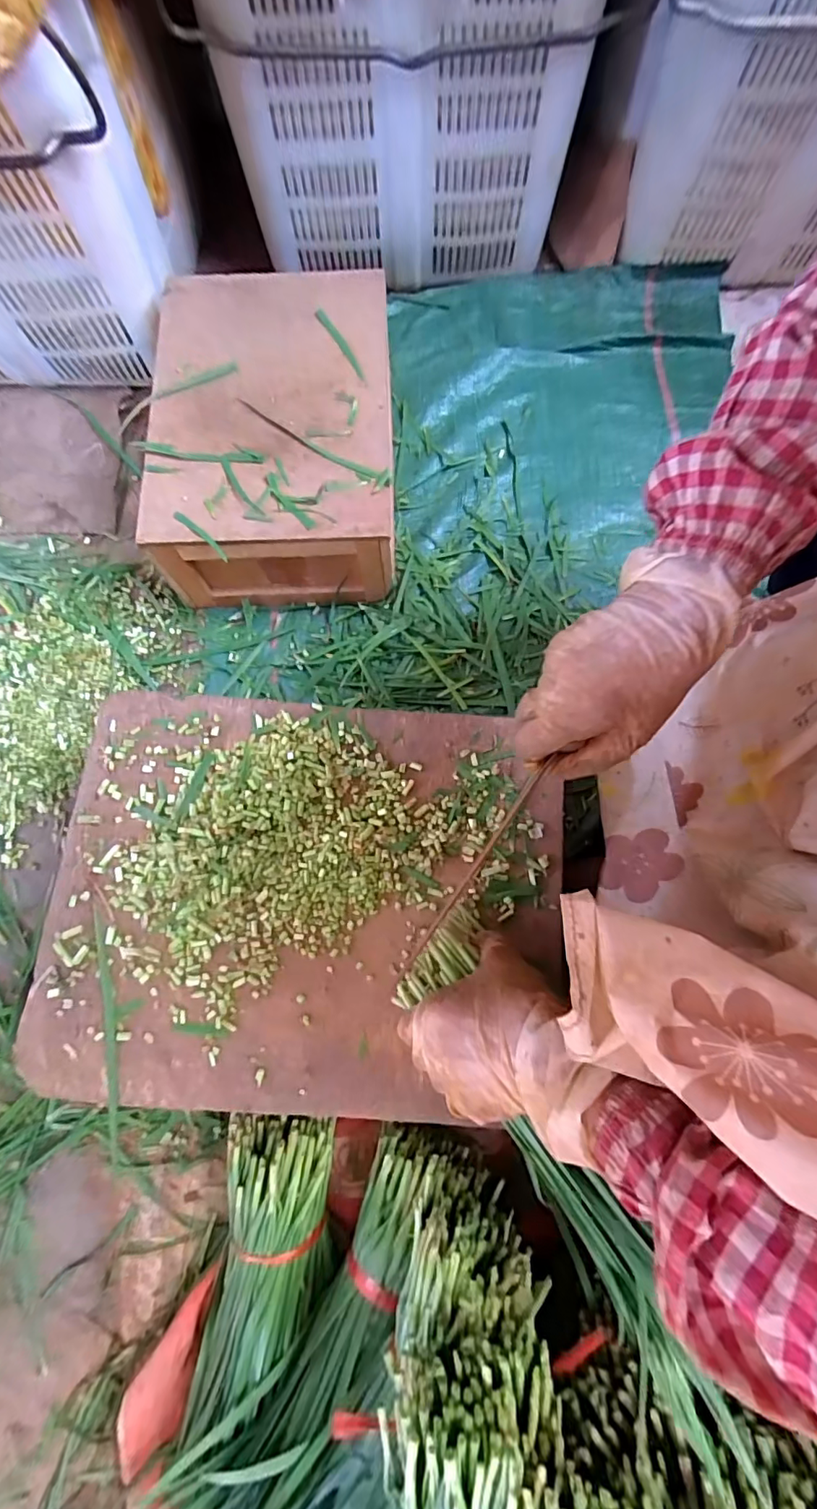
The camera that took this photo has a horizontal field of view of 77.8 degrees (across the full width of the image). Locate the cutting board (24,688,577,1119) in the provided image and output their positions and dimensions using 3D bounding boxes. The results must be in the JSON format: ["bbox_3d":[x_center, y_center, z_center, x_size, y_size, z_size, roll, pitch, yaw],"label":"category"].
[{"bbox_3d":[-0.087,0.113,0.425,0.423,0.023,0.325,3,77,1],"label":"cutting board"}]

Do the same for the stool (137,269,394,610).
[{"bbox_3d":[-0.153,-0.389,0.624,0.274,0.133,0.386,-3,77,-1],"label":"stool"}]

